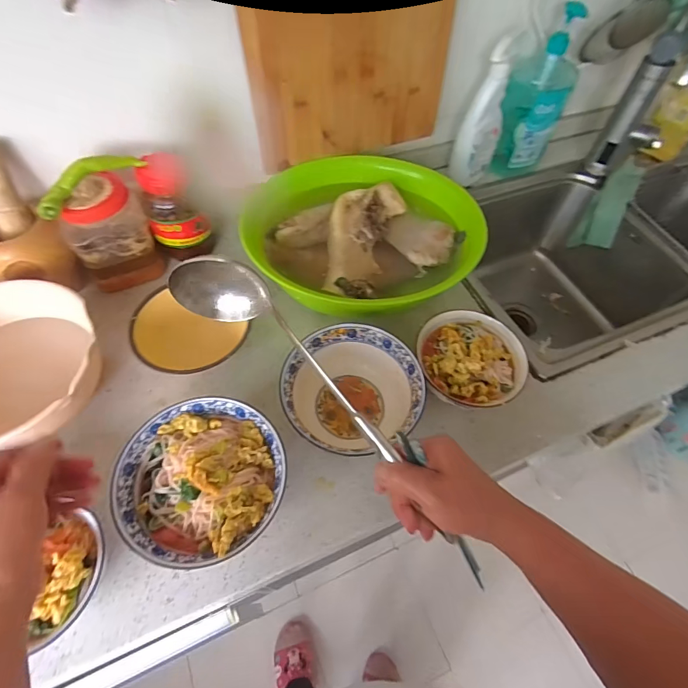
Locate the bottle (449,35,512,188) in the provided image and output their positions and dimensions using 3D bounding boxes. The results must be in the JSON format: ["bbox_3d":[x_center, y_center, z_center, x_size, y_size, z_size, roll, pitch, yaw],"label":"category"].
[{"bbox_3d":[0.257,-0.409,0.732,0.059,0.233,0.073,39,63,20],"label":"bottle"}]

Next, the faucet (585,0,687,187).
[{"bbox_3d":[0.509,-0.396,0.671,0.086,0.340,0.184,30,61,15],"label":"faucet"}]

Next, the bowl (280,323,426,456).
[{"bbox_3d":[0.007,0.062,0.531,0.169,0.084,0.152,-12,59,-11],"label":"bowl"}]

